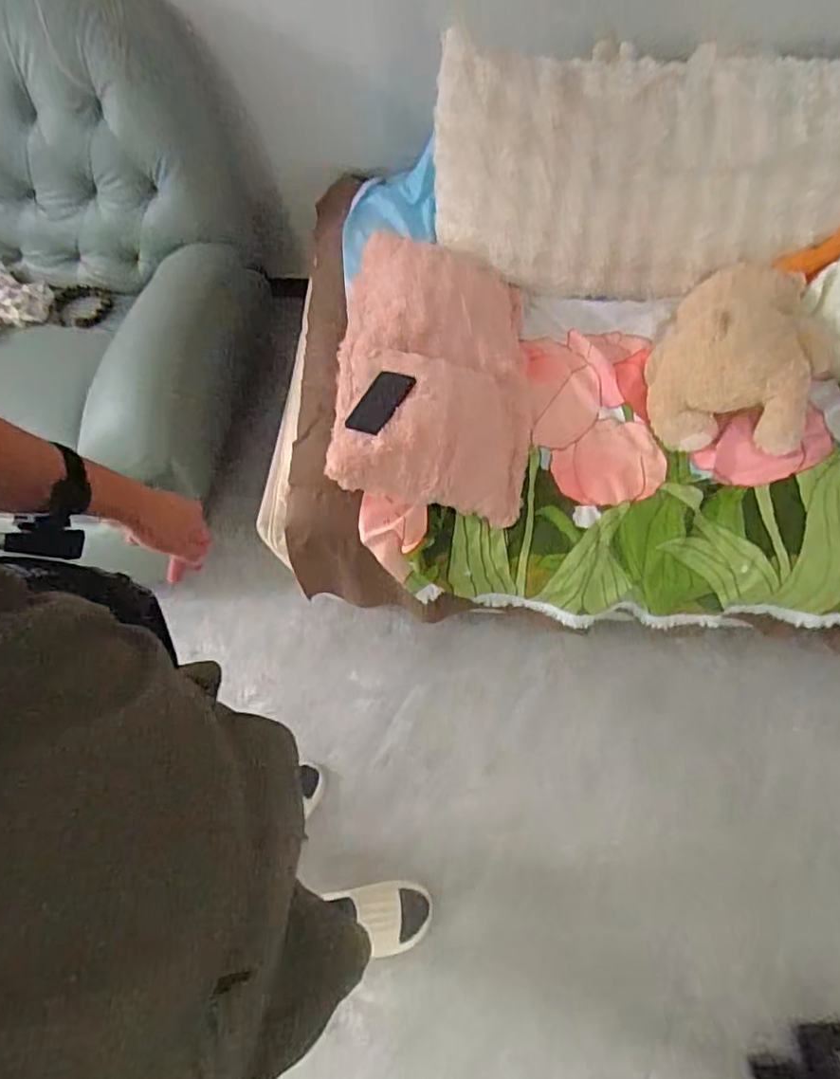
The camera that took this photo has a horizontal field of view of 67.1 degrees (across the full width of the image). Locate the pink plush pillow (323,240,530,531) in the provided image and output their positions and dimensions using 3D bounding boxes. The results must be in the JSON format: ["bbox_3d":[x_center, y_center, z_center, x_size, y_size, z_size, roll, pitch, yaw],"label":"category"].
[{"bbox_3d":[0.037,-0.385,1.422,0.421,0.179,0.695,-1,62,4],"label":"pink plush pillow"}]

